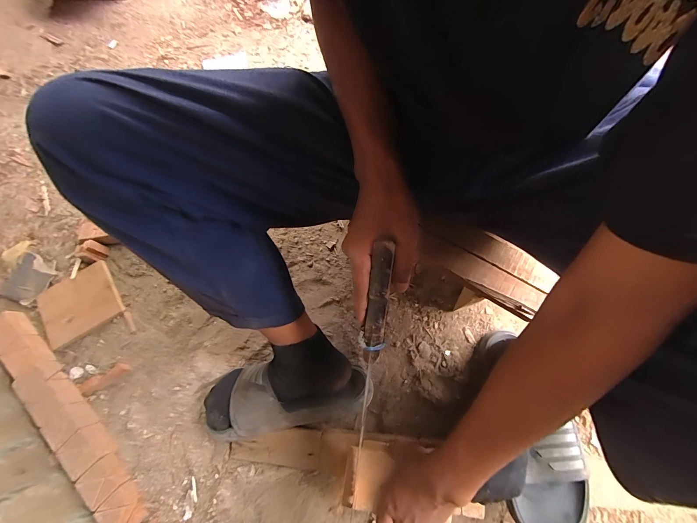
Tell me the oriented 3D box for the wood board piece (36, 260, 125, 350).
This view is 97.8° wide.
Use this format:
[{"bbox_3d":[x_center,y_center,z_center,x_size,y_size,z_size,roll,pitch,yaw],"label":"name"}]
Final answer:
[{"bbox_3d":[-0.519,0.082,0.586,0.132,0.018,0.121,-35,71,-9],"label":"wood board piece"}]

